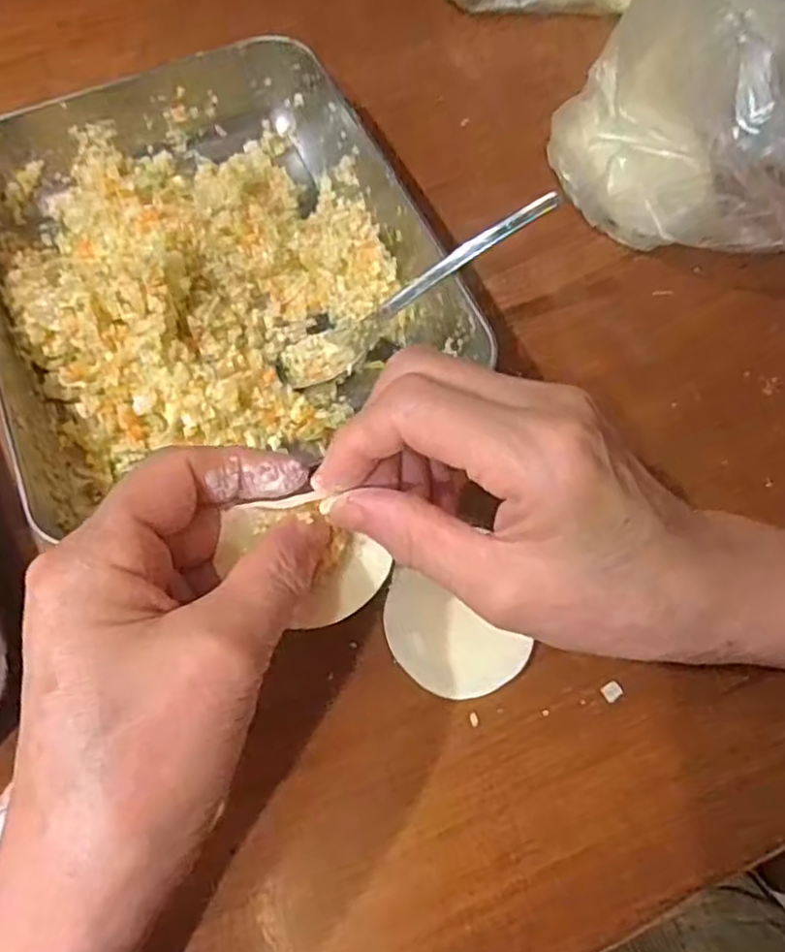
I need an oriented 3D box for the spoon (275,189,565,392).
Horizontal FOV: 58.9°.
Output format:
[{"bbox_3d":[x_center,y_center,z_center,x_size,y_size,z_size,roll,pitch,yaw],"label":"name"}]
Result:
[{"bbox_3d":[0.008,-0.080,0.307,0.140,0.016,0.026,-30,65,23],"label":"spoon"}]

